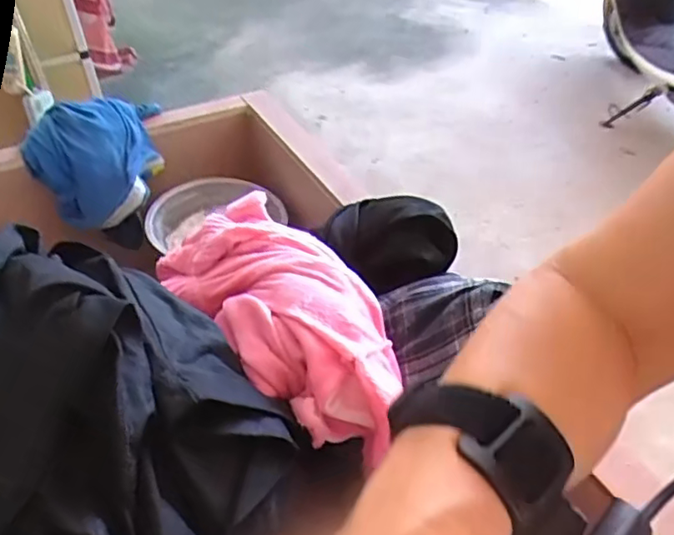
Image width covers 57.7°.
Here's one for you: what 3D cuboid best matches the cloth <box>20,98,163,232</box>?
[{"bbox_3d":[-0.285,-0.130,0.733,0.115,0.120,0.104,7,41,9],"label":"cloth"}]

